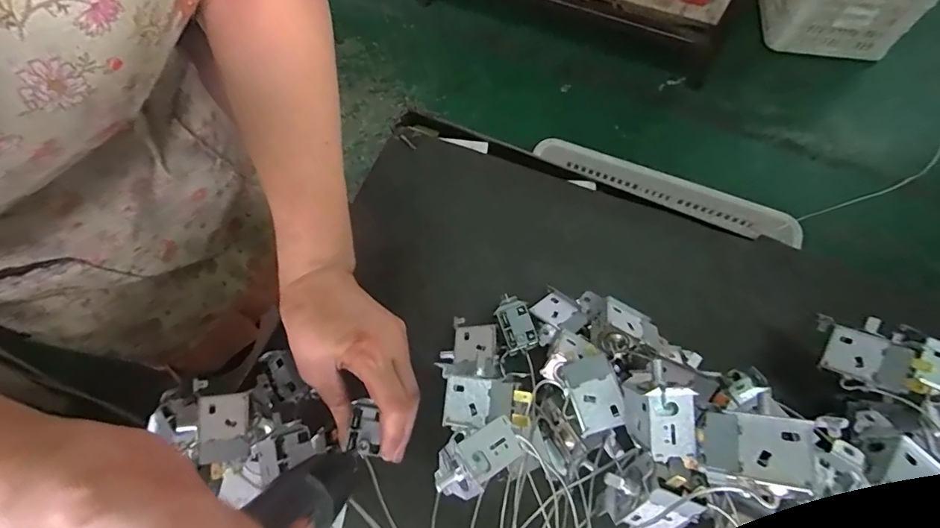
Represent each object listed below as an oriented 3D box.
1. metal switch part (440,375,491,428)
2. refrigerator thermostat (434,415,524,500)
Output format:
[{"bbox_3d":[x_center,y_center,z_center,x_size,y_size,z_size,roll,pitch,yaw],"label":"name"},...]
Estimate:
[{"bbox_3d":[-0.003,0.087,0.302,0.027,0.011,0.030,9,68,4],"label":"metal switch part"},{"bbox_3d":[0.003,0.106,0.263,0.047,0.027,0.029,-31,71,-12],"label":"refrigerator thermostat"}]

